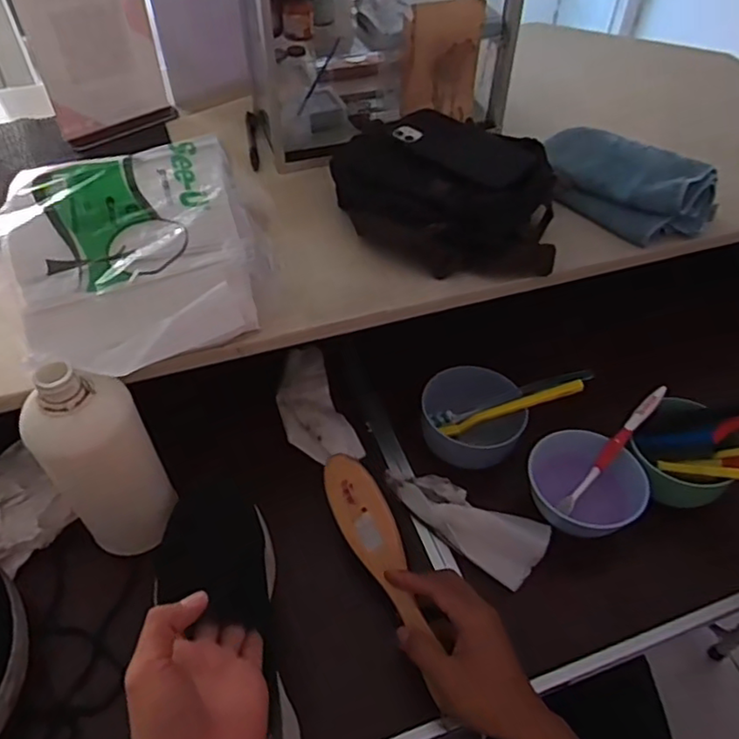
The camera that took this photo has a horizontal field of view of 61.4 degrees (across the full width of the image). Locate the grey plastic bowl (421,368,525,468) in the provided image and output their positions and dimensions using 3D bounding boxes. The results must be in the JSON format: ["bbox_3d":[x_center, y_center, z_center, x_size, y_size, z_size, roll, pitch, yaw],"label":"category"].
[{"bbox_3d":[0.111,0.051,0.674,0.108,0.048,0.104,4,49,2],"label":"grey plastic bowl"}]

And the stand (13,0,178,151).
[{"bbox_3d":[-0.334,-0.395,0.770,0.151,0.227,0.033,-30,56,-24],"label":"stand"}]

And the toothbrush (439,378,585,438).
[{"bbox_3d":[0.151,0.041,0.665,0.152,0.015,0.018,-21,48,13],"label":"toothbrush"}]

